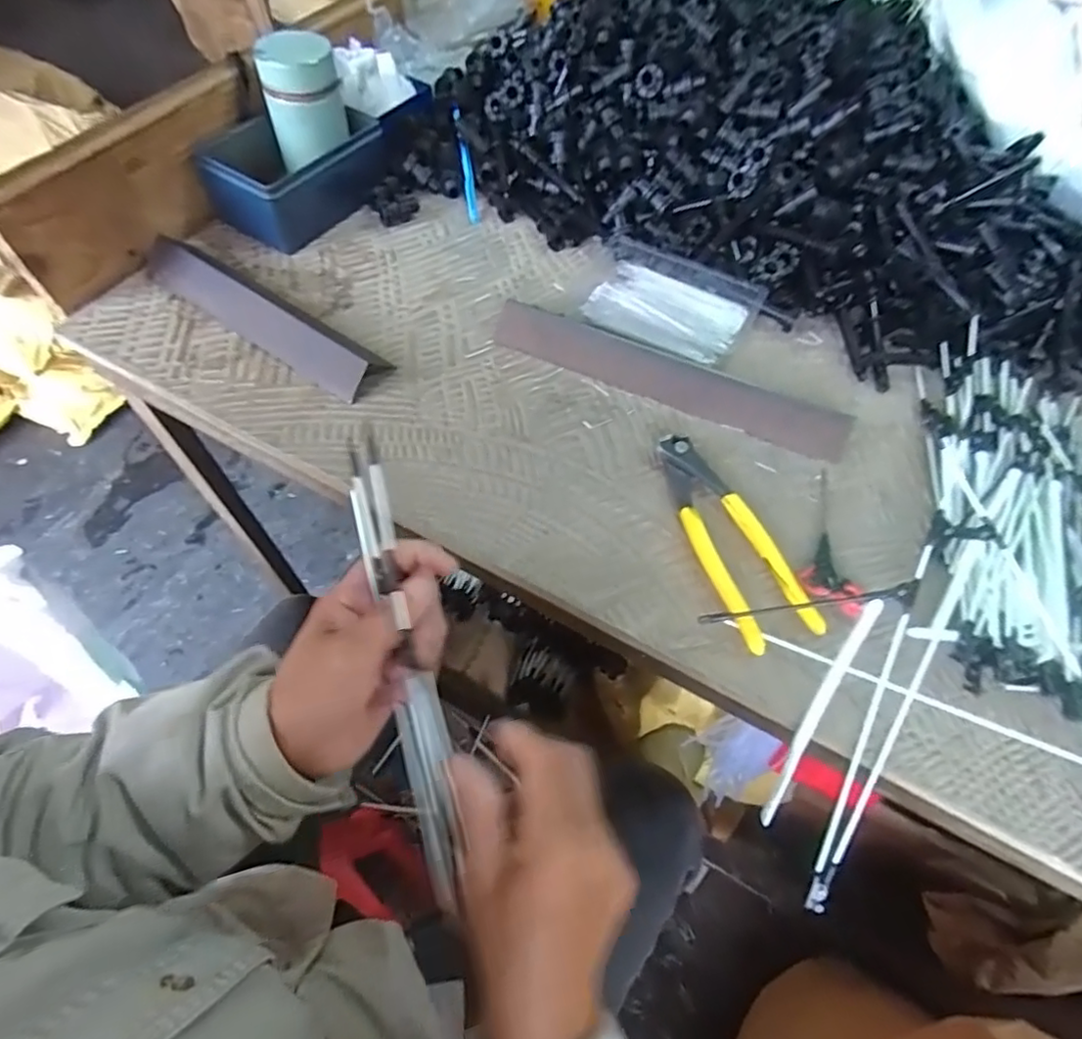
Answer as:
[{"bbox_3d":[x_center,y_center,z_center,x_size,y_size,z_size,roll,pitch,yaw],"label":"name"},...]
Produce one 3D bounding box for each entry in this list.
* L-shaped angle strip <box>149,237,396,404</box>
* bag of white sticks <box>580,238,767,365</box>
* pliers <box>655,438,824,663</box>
[{"bbox_3d":[-0.230,-0.176,0.500,0.245,0.034,0.053,33,60,16],"label":"L-shaped angle strip"},{"bbox_3d":[0.111,-0.186,0.521,0.132,0.017,0.100,24,61,12],"label":"bag of white sticks"},{"bbox_3d":[0.126,0.008,0.408,0.056,0.021,0.159,-13,60,-10],"label":"pliers"}]

